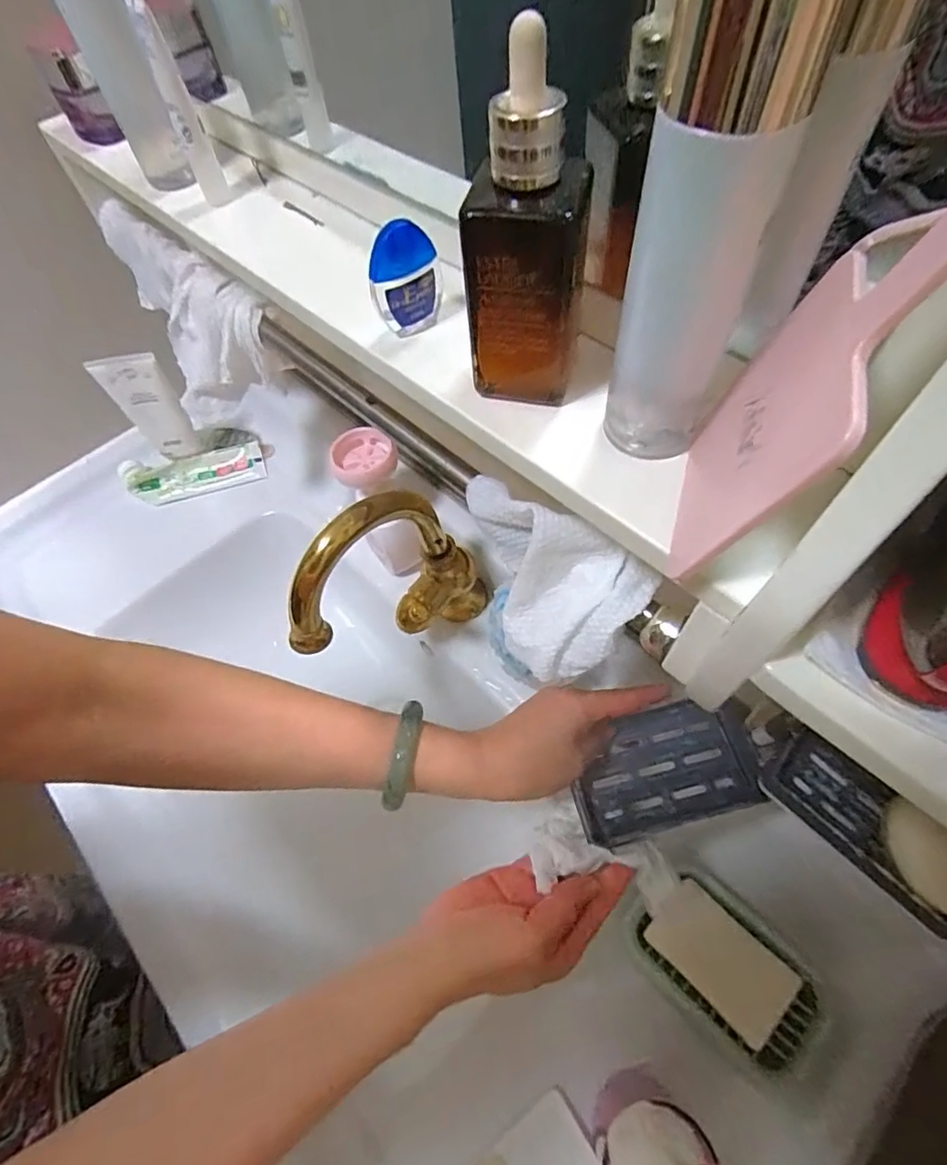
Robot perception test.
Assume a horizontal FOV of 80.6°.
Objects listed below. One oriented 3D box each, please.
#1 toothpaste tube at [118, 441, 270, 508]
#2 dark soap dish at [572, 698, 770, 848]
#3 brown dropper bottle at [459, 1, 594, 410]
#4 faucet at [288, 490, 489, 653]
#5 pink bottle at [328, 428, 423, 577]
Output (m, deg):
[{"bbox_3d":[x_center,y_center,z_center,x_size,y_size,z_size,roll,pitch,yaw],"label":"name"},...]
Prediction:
[{"bbox_3d":[-0.368,-0.147,0.741,0.174,0.034,0.052,-17,61,-5],"label":"toothpaste tube"},{"bbox_3d":[0.134,0.129,0.390,0.130,0.012,0.077,-14,60,-4],"label":"dark soap dish"},{"bbox_3d":[0.022,-0.137,0.228,0.047,0.126,0.043,6,61,8],"label":"brown dropper bottle"},{"bbox_3d":[-0.072,0.008,0.509,0.189,0.218,0.046,-37,64,-16],"label":"faucet"},{"bbox_3d":[-0.098,-0.079,0.596,0.064,0.162,0.074,-16,60,-5],"label":"pink bottle"}]

